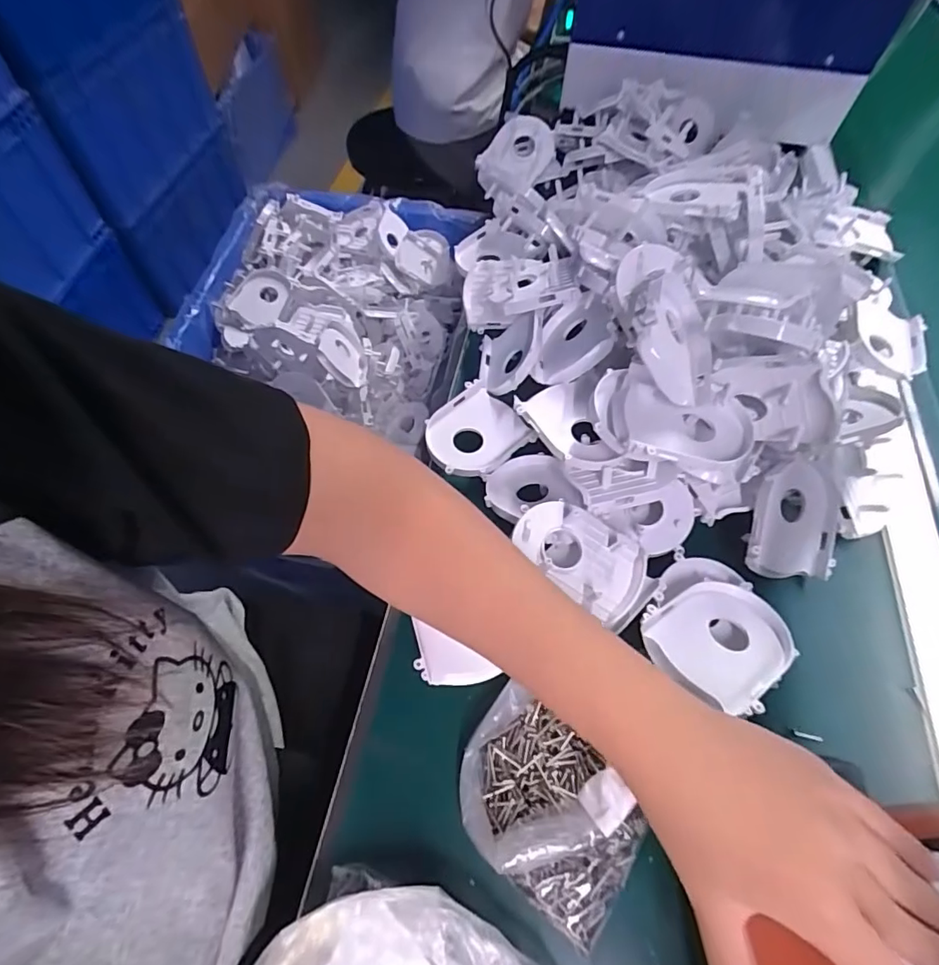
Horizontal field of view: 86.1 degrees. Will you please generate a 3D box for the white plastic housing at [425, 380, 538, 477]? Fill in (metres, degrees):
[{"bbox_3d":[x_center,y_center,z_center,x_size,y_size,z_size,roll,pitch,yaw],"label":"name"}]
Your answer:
[{"bbox_3d":[0.002,-0.040,0.390,0.077,0.014,0.068,-31,66,-18],"label":"white plastic housing"}]

